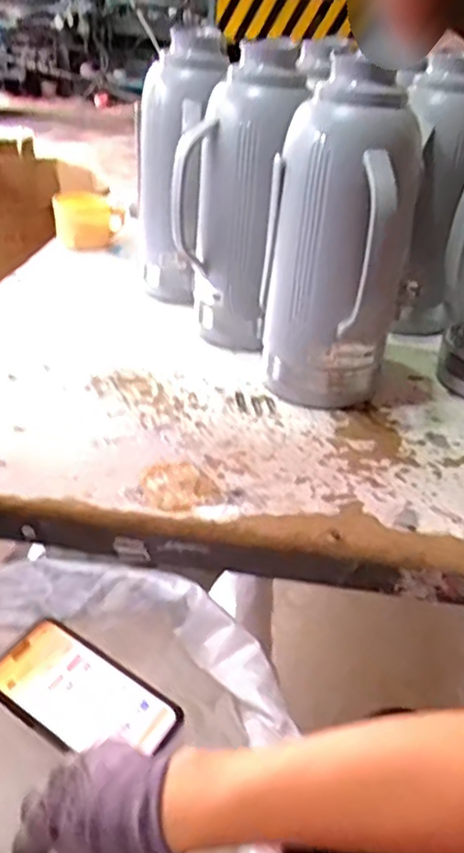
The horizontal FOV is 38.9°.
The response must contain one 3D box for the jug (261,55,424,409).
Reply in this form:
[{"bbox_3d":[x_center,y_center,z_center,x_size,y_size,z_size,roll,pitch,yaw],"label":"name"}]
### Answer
[{"bbox_3d":[0.115,-0.200,0.768,0.151,0.374,0.163,14,34,13],"label":"jug"}]

